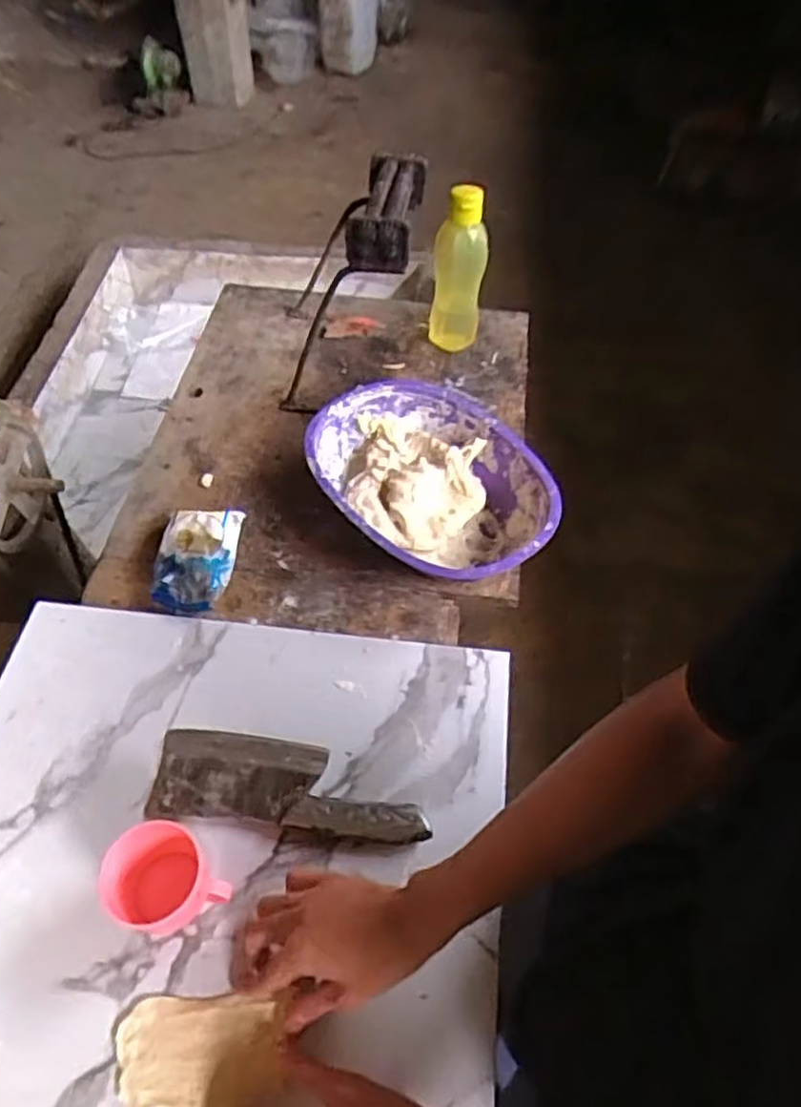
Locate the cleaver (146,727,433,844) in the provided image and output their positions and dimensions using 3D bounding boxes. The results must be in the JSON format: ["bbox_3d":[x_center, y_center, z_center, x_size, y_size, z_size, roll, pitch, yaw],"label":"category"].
[{"bbox_3d":[-0.099,0.201,0.649,0.242,0.025,0.082,7,54,3],"label":"cleaver"}]

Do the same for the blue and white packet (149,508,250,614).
[{"bbox_3d":[-0.224,0.008,0.803,0.088,0.035,0.128,0,52,0],"label":"blue and white packet"}]

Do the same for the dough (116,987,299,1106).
[{"bbox_3d":[-0.147,0.365,0.535,0.119,0.007,0.070,-2,54,2],"label":"dough"}]

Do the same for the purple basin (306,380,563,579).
[{"bbox_3d":[0.037,-0.075,0.848,0.228,0.086,0.306,-30,58,-21],"label":"purple basin"}]

